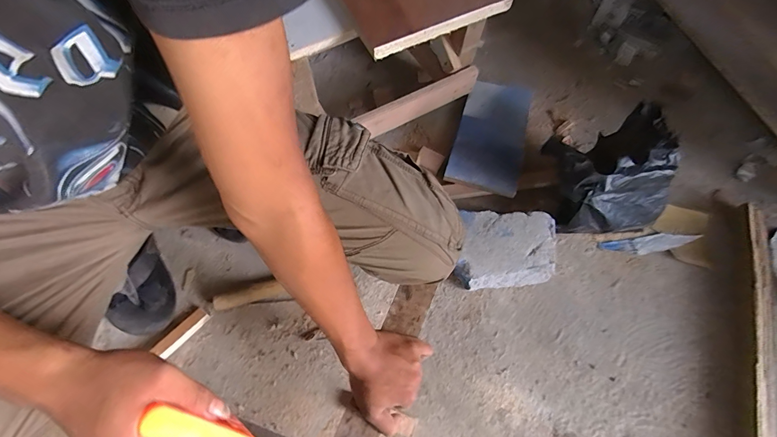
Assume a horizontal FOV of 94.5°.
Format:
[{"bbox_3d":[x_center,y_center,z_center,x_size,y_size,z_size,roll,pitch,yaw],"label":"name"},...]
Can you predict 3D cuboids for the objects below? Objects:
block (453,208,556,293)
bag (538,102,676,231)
[{"bbox_3d":[0.202,0.057,0.626,0.155,0.076,0.125,3,67,1],"label":"block"},{"bbox_3d":[0.374,-0.069,0.629,0.190,0.168,0.178,-16,68,-7],"label":"bag"}]

